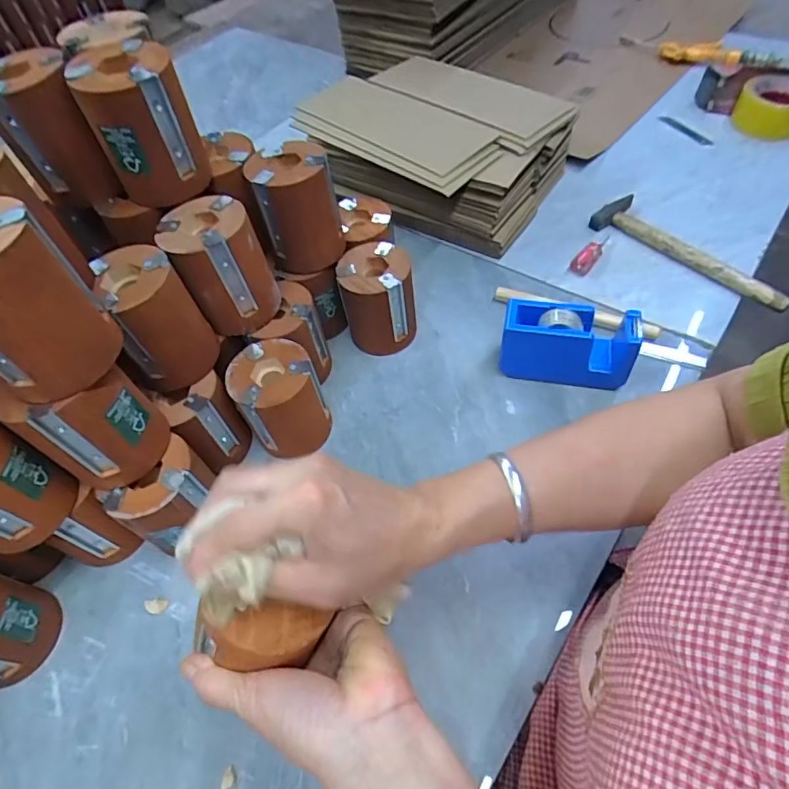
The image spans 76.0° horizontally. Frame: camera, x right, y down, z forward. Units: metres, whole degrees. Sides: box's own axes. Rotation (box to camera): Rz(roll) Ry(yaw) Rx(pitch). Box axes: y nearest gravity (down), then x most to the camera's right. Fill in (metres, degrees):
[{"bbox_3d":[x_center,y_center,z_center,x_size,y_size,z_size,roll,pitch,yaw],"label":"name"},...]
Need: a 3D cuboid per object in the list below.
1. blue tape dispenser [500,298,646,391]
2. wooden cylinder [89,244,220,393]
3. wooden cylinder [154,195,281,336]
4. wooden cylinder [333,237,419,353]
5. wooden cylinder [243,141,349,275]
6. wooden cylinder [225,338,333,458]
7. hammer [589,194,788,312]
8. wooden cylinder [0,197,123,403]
[{"bbox_3d":[0.177,-0.051,0.519,0.127,0.080,0.042,8,55,11],"label":"blue tape dispenser"},{"bbox_3d":[-0.200,-0.066,0.433,0.066,0.102,0.076,-18,55,-7],"label":"wooden cylinder"},{"bbox_3d":[-0.156,-0.120,0.464,0.077,0.099,0.076,-21,55,-9],"label":"wooden cylinder"},{"bbox_3d":[-0.017,-0.102,0.561,0.078,0.105,0.075,-15,54,-6],"label":"wooden cylinder"},{"bbox_3d":[-0.093,-0.177,0.503,0.076,0.114,0.069,-15,54,-6],"label":"wooden cylinder"},{"bbox_3d":[-0.109,0.009,0.498,0.080,0.103,0.079,-18,55,-8],"label":"wooden cylinder"},{"bbox_3d":[0.359,-0.172,0.616,0.066,0.030,0.243,-37,59,-19],"label":"hammer"},{"bbox_3d":[-0.228,-0.056,0.305,0.076,0.096,0.076,-40,60,-21],"label":"wooden cylinder"}]

